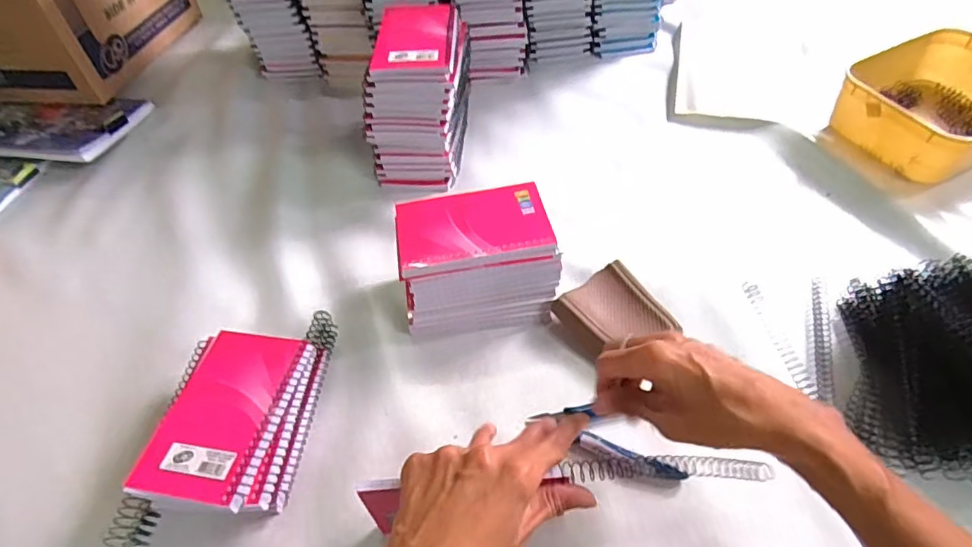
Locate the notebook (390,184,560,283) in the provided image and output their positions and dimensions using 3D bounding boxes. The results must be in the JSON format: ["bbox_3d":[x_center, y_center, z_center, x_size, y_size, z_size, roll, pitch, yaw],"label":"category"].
[{"bbox_3d":[-0.012,-0.040,0.467,0.130,0.014,0.081,-9,49,-3],"label":"notebook"}]

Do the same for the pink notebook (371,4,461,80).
[{"bbox_3d":[-0.073,-0.254,0.573,0.086,0.011,0.144,-2,49,3],"label":"pink notebook"}]

